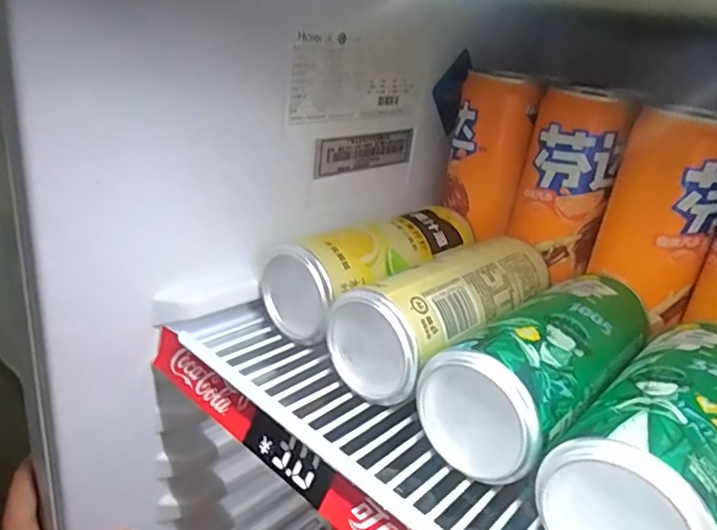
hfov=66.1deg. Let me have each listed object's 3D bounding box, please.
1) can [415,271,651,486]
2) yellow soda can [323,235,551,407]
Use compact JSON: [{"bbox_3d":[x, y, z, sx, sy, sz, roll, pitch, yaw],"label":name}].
[{"bbox_3d":[0.094,0.042,0.264,0.055,0.053,0.144,25,29,34],"label":"can"},{"bbox_3d":[0.051,0.023,0.298,0.138,0.051,0.051,-17,33,-43],"label":"yellow soda can"}]

